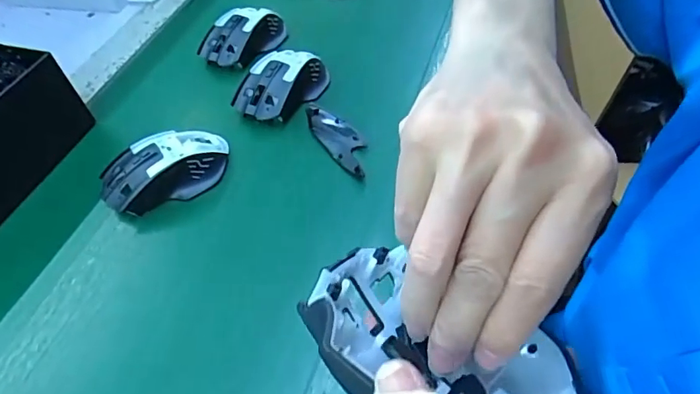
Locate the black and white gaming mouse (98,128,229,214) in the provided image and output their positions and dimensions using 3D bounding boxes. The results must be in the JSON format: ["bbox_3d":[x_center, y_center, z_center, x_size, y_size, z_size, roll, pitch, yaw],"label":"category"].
[{"bbox_3d":[-0.166,-0.026,0.436,0.112,0.039,0.062,-28,54,-17],"label":"black and white gaming mouse"}]

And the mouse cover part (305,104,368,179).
[{"bbox_3d":[-0.009,-0.056,0.455,0.031,0.022,0.092,-30,54,-18],"label":"mouse cover part"}]

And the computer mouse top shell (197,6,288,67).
[{"bbox_3d":[-0.124,-0.189,0.561,0.061,0.037,0.107,31,60,26],"label":"computer mouse top shell"}]

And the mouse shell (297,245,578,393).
[{"bbox_3d":[0.036,0.064,0.186,0.113,0.044,0.067,30,59,16],"label":"mouse shell"}]

